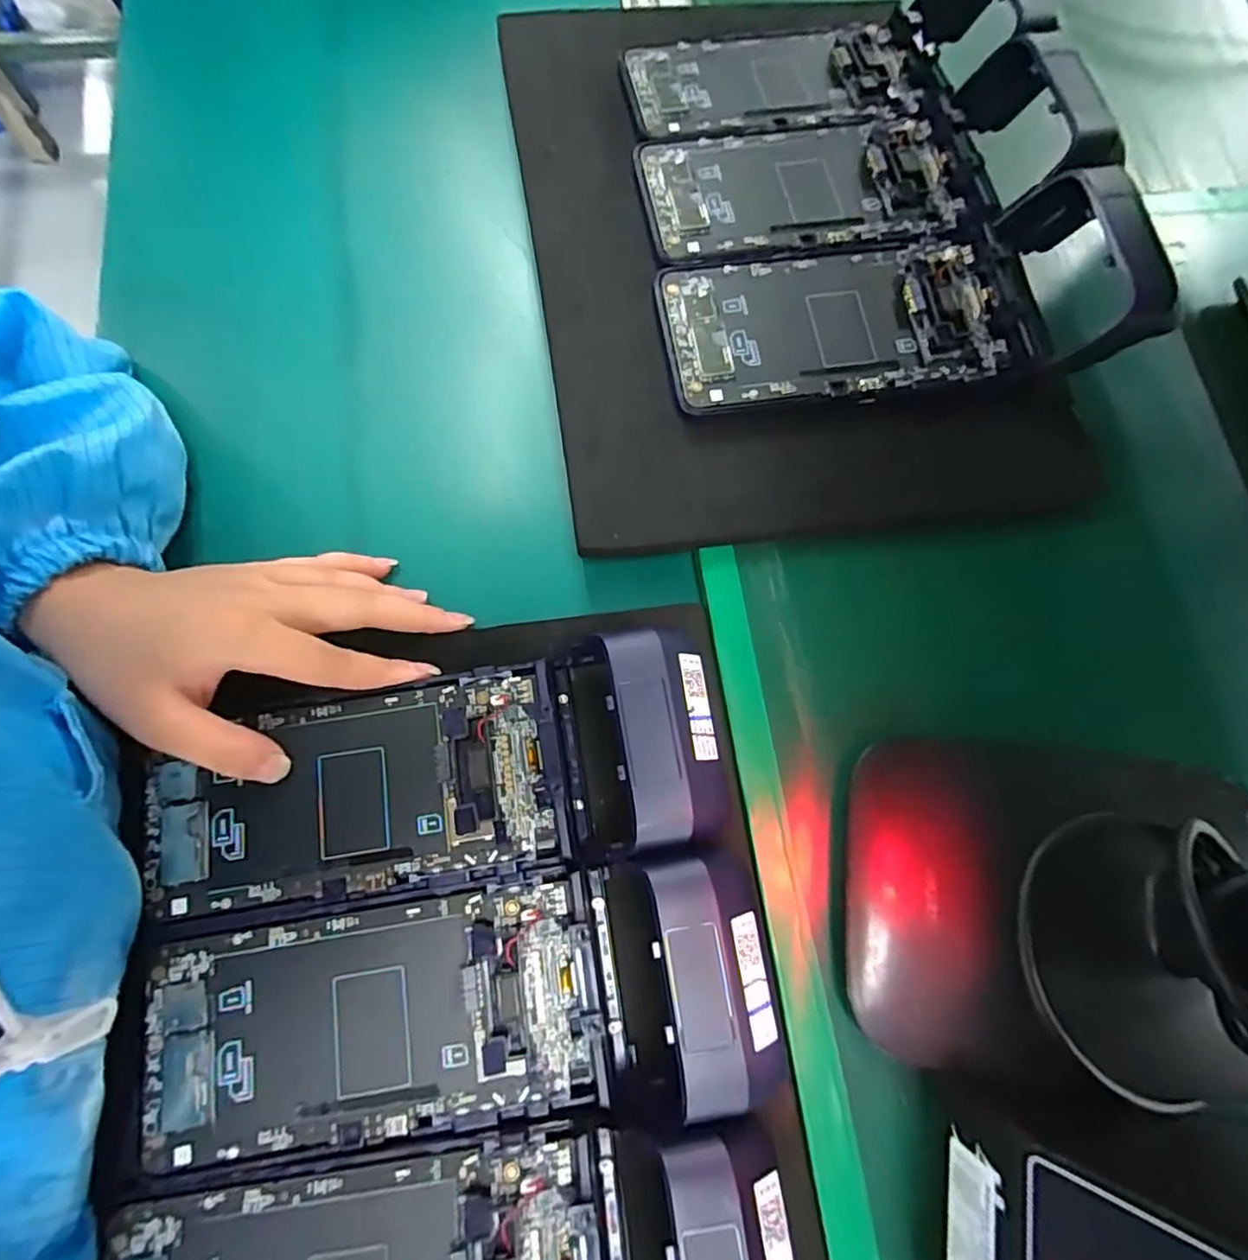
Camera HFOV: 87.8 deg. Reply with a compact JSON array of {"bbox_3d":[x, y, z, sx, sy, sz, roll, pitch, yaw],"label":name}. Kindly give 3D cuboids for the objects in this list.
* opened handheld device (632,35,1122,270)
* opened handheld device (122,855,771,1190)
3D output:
[{"bbox_3d":[0.113,-0.231,0.316,0.207,0.035,0.083,-10,72,-3],"label":"opened handheld device"},{"bbox_3d":[-0.061,0.134,0.226,0.219,0.047,0.081,-9,76,-3],"label":"opened handheld device"}]

